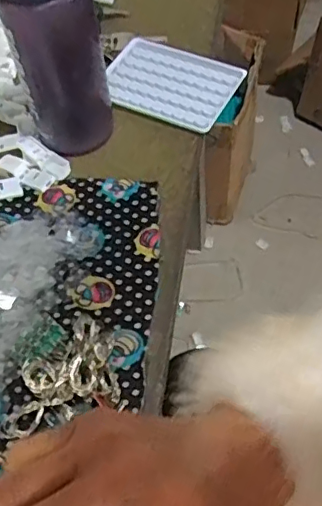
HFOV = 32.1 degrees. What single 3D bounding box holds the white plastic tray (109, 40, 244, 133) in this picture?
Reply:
[{"bbox_3d":[0.007,-0.171,0.560,0.129,0.007,0.093,24,61,18],"label":"white plastic tray"}]

